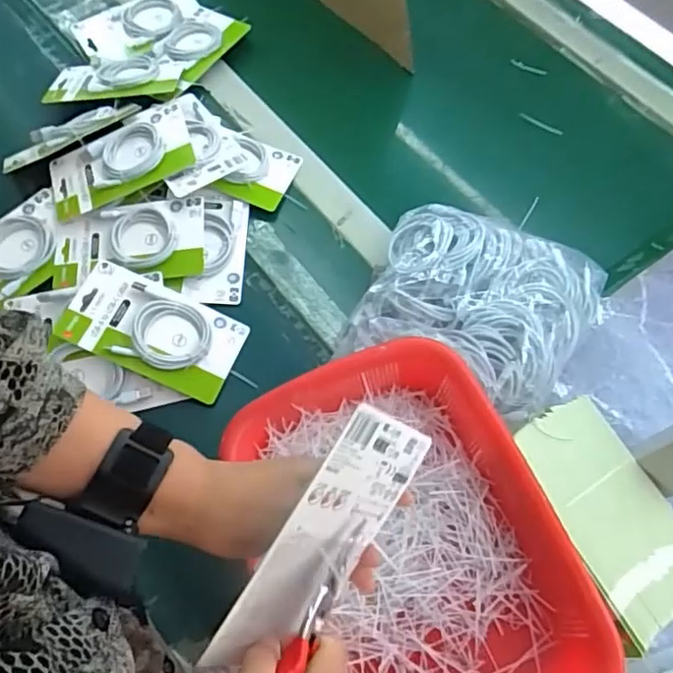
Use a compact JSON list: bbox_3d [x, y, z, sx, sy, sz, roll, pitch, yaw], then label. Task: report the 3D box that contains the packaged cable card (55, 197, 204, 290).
[{"bbox_3d":[-0.243,-0.111,0.693,0.175,0.028,0.094,-4,78,8],"label":"packaged cable card"}]

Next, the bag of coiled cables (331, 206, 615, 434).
[{"bbox_3d":[0.151,-0.038,0.632,0.240,0.088,0.225,28,68,12],"label":"bag of coiled cables"}]

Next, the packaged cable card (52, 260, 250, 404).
[{"bbox_3d":[-0.196,-0.008,0.643,0.180,0.016,0.101,25,65,-4],"label":"packaged cable card"}]

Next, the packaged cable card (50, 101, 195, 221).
[{"bbox_3d":[-0.263,-0.212,0.719,0.178,0.022,0.103,-23,66,3],"label":"packaged cable card"}]

